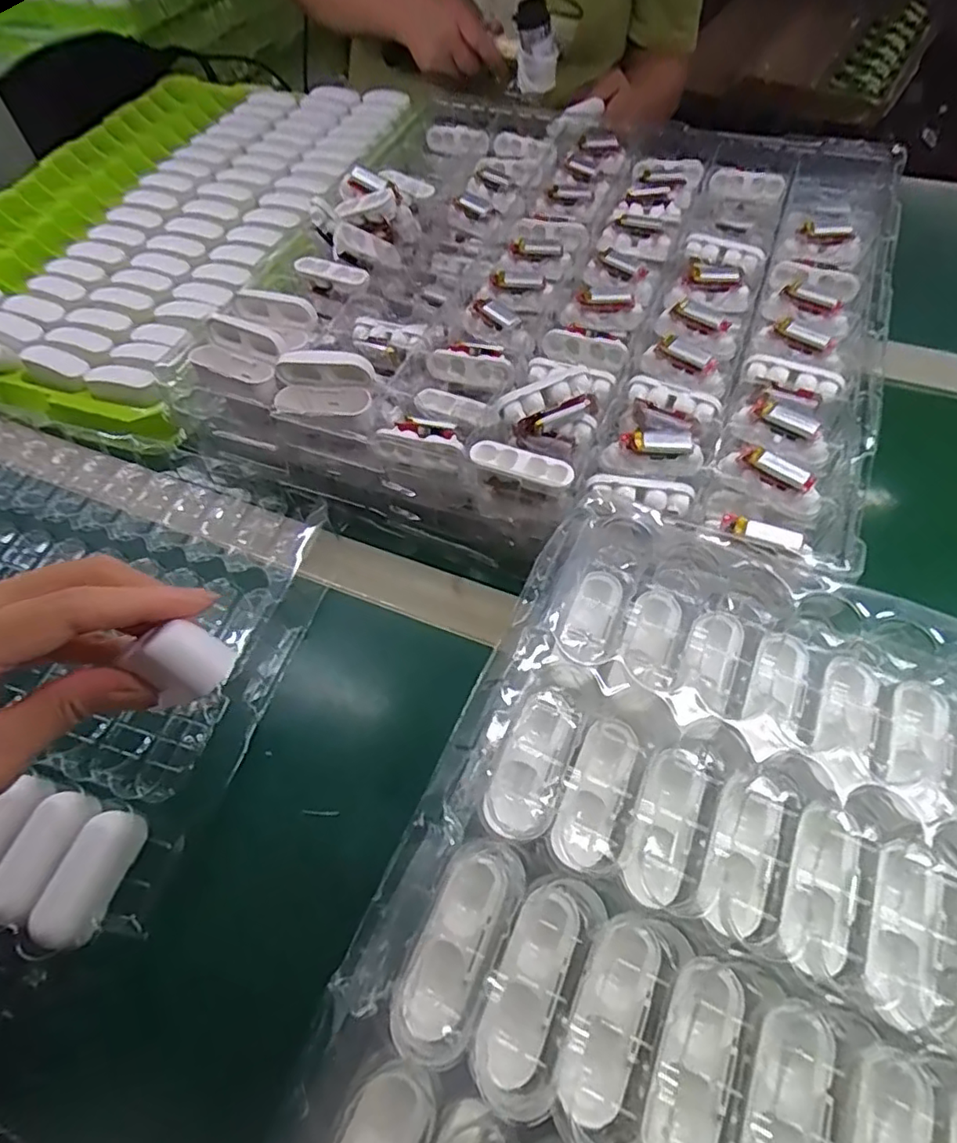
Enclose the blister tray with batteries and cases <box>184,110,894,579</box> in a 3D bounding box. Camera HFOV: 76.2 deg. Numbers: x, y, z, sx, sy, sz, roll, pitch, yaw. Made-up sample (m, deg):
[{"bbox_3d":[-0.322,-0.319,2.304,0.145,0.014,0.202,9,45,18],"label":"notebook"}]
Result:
[{"bbox_3d":[0.079,-0.216,0.490,0.425,0.083,0.451,18,60,14],"label":"blister tray with batteries and cases"}]

